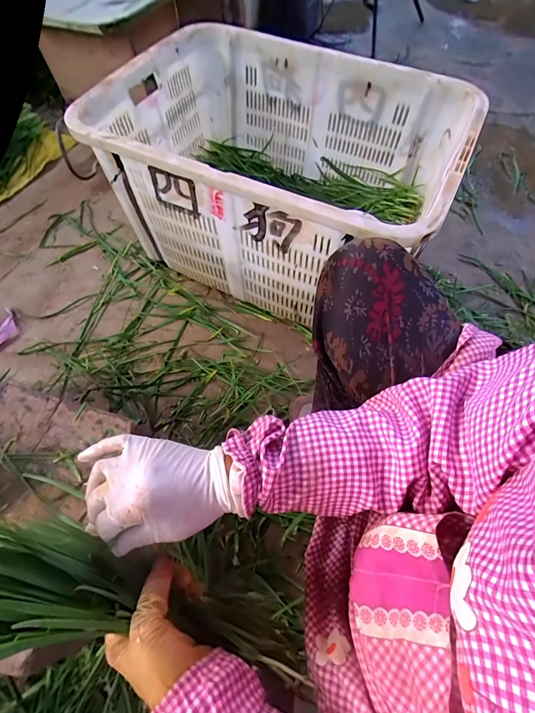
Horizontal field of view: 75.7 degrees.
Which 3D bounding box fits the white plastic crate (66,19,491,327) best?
[{"bbox_3d":[0.030,-0.378,0.759,0.658,0.325,0.463,22,63,12],"label":"white plastic crate"}]

